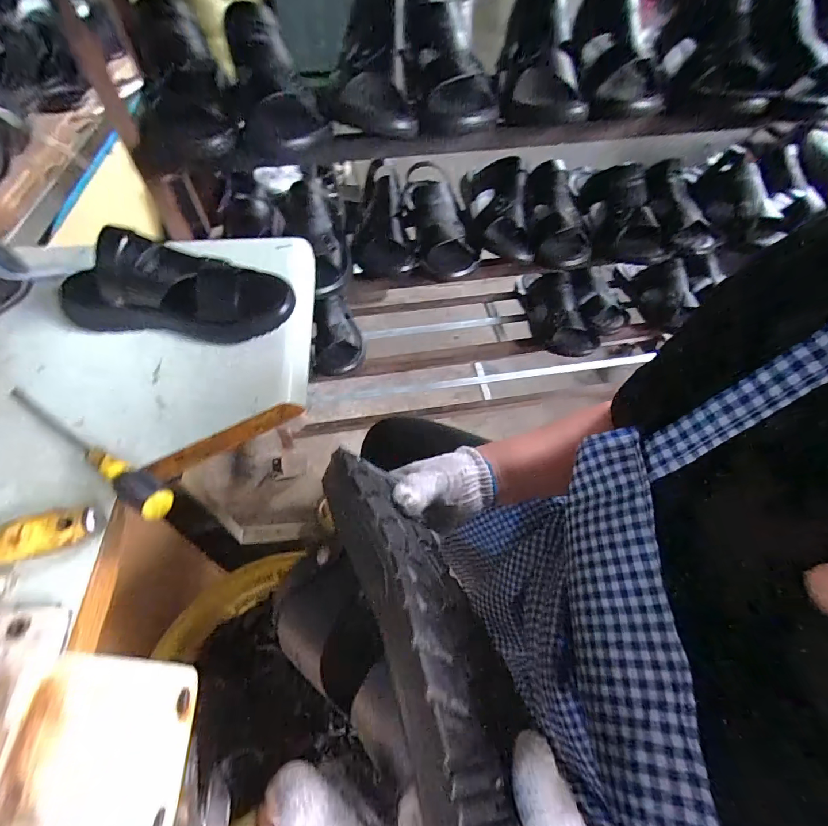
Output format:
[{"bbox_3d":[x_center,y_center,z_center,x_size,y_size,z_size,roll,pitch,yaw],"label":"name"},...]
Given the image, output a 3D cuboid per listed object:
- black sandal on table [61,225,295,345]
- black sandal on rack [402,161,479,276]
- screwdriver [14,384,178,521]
[{"bbox_3d":[-0.277,-0.147,0.473,0.270,0.106,0.083,1,55,0],"label":"black sandal on table"},{"bbox_3d":[0.047,-0.344,0.727,0.108,0.109,0.239,-7,56,-6],"label":"black sandal on rack"},{"bbox_3d":[-0.329,0.031,0.401,0.251,0.025,0.029,26,59,17],"label":"screwdriver"}]

